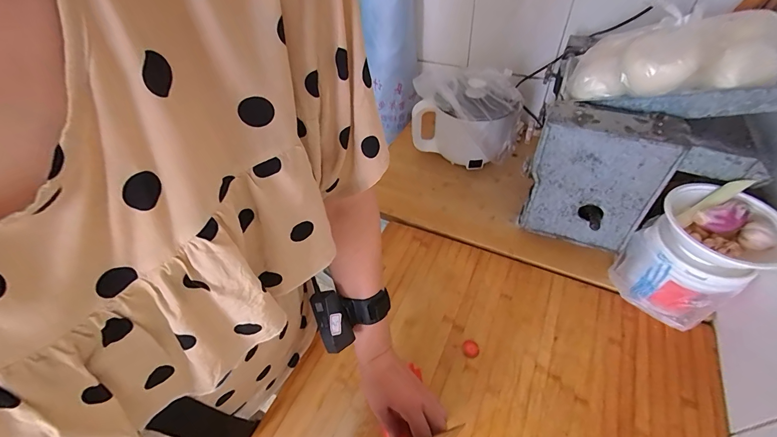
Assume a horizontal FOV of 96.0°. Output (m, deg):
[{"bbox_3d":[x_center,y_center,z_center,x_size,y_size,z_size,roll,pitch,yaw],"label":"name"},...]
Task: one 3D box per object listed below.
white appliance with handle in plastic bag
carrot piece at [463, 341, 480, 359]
[{"bbox_3d":[0.160,-0.221,0.778,0.126,0.194,0.222,-37,55,-24],"label":"white appliance with handle in plastic bag"},{"bbox_3d":[0.127,0.201,0.537,0.024,0.004,0.026,-2,49,2],"label":"carrot piece"}]

